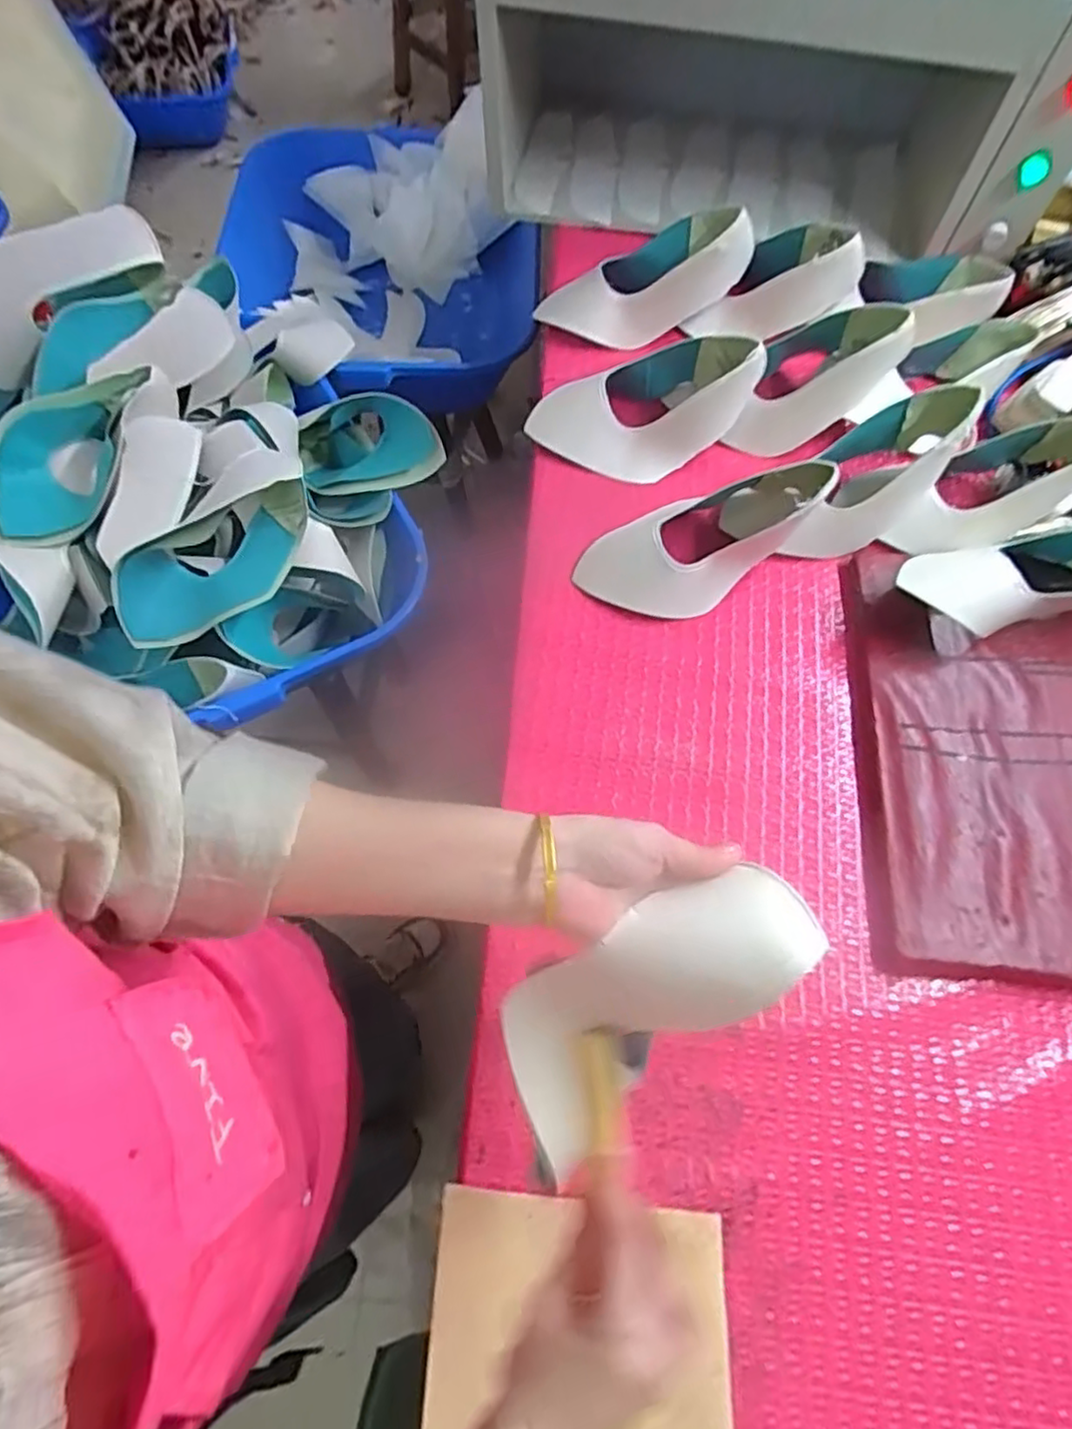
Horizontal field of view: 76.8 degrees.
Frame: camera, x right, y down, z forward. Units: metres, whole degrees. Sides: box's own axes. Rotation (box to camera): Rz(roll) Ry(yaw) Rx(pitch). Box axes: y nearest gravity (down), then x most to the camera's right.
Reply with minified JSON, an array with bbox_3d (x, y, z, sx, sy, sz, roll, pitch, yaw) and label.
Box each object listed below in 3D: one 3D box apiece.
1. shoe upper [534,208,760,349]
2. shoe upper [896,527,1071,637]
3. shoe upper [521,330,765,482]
[{"bbox_3d":[0.129,-0.503,0.801,0.251,0.081,0.090,-8,64,25],"label":"shoe upper"},{"bbox_3d":[0.457,-0.129,0.631,0.234,0.086,0.084,-9,67,-3],"label":"shoe upper"},{"bbox_3d":[0.112,-0.334,0.719,0.237,0.096,0.107,7,67,1],"label":"shoe upper"}]

